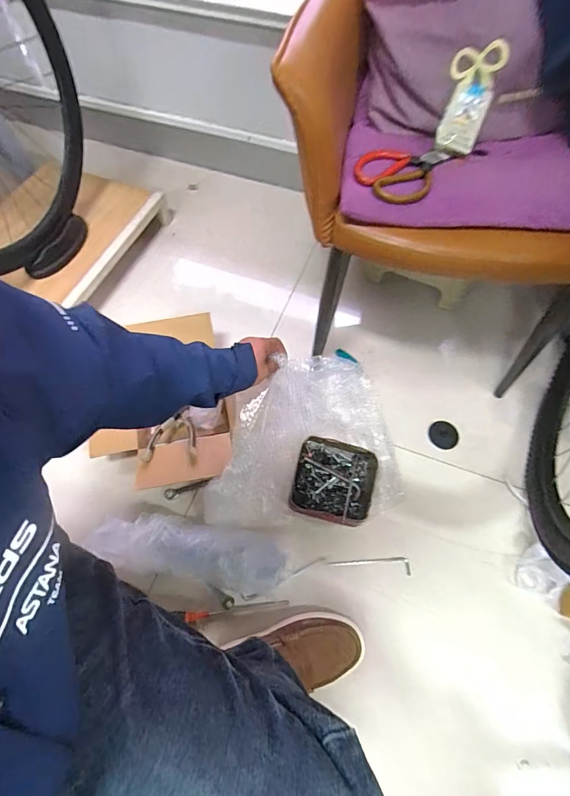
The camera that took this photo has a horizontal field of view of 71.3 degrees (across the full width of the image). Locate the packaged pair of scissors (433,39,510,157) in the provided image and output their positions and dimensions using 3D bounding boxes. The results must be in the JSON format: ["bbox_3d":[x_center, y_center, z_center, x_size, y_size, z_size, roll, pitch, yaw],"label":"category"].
[{"bbox_3d":[0.262,-0.430,0.576,0.067,0.034,0.132,19,108,9],"label":"packaged pair of scissors"}]

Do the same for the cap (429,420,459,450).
[{"bbox_3d":[0.358,0.084,0.896,0.065,0.004,0.066,0,64,0],"label":"cap"}]

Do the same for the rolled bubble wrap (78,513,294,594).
[{"bbox_3d":[-0.188,0.293,0.758,0.383,0.074,0.115,6,64,3],"label":"rolled bubble wrap"}]

